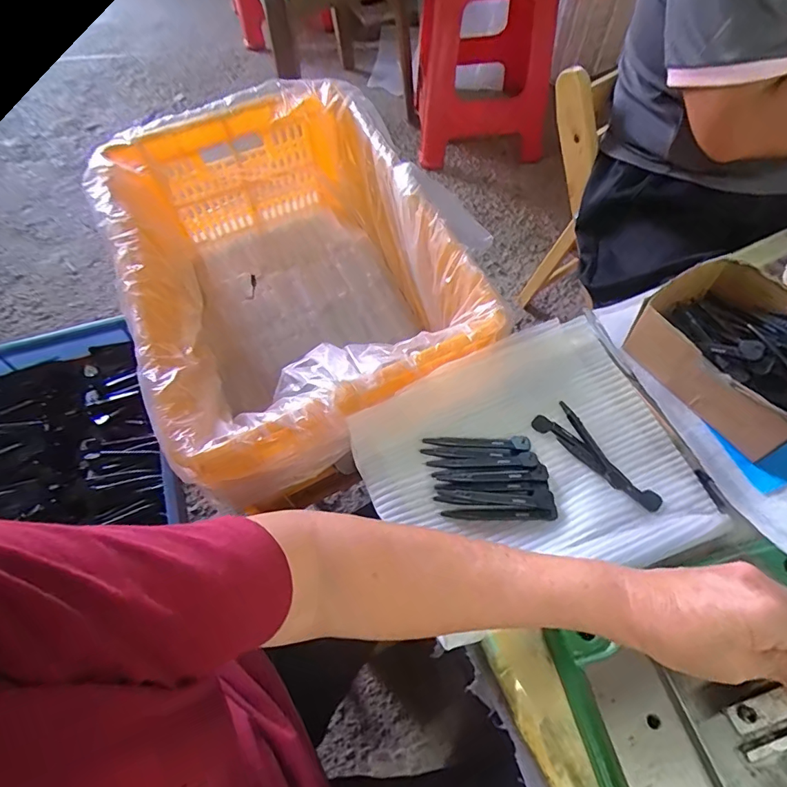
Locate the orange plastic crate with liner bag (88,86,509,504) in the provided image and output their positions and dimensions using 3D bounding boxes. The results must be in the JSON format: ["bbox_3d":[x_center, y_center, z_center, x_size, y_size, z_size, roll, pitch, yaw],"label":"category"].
[{"bbox_3d":[-0.124,-0.130,0.631,0.355,0.224,0.497,-25,63,-11],"label":"orange plastic crate with liner bag"}]

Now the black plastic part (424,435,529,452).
[{"bbox_3d":[0.079,0.046,0.458,0.098,0.008,0.017,2,61,4],"label":"black plastic part"}]

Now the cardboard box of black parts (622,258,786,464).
[{"bbox_3d":[0.323,-0.037,0.453,0.137,0.079,0.164,-26,63,-11],"label":"cardboard box of black parts"}]

